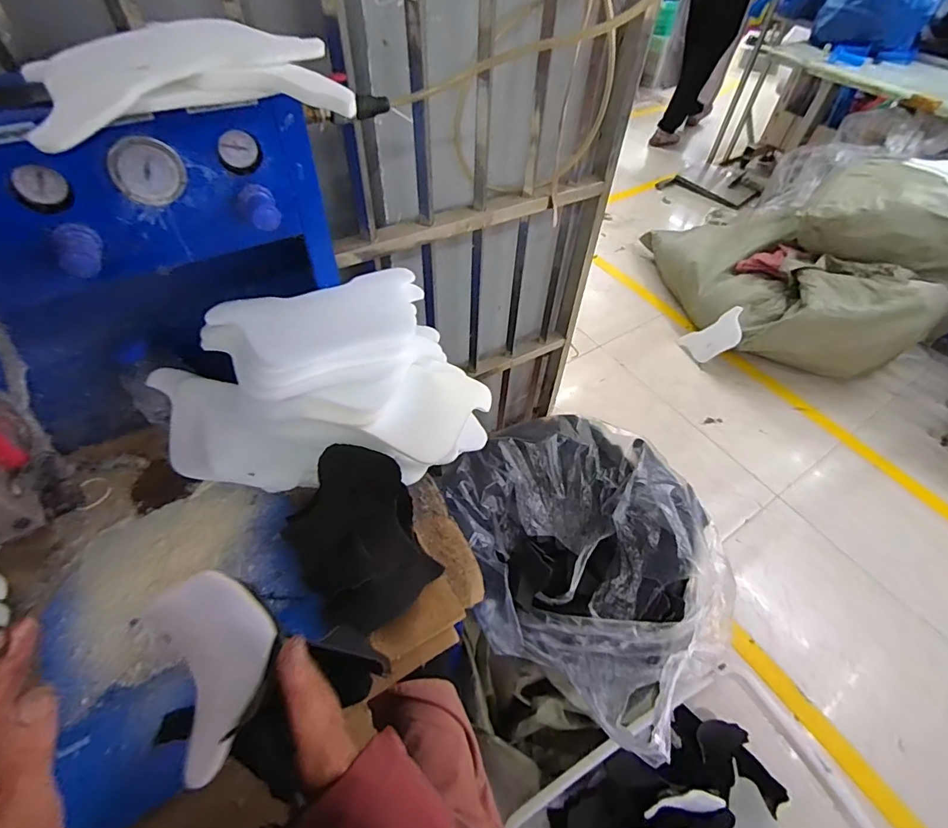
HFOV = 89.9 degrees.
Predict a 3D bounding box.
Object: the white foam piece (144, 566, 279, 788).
[{"bbox_3d":[-0.185,0.183,0.337,0.083,0.037,0.132,-29,77,8],"label":"white foam piece"}]

